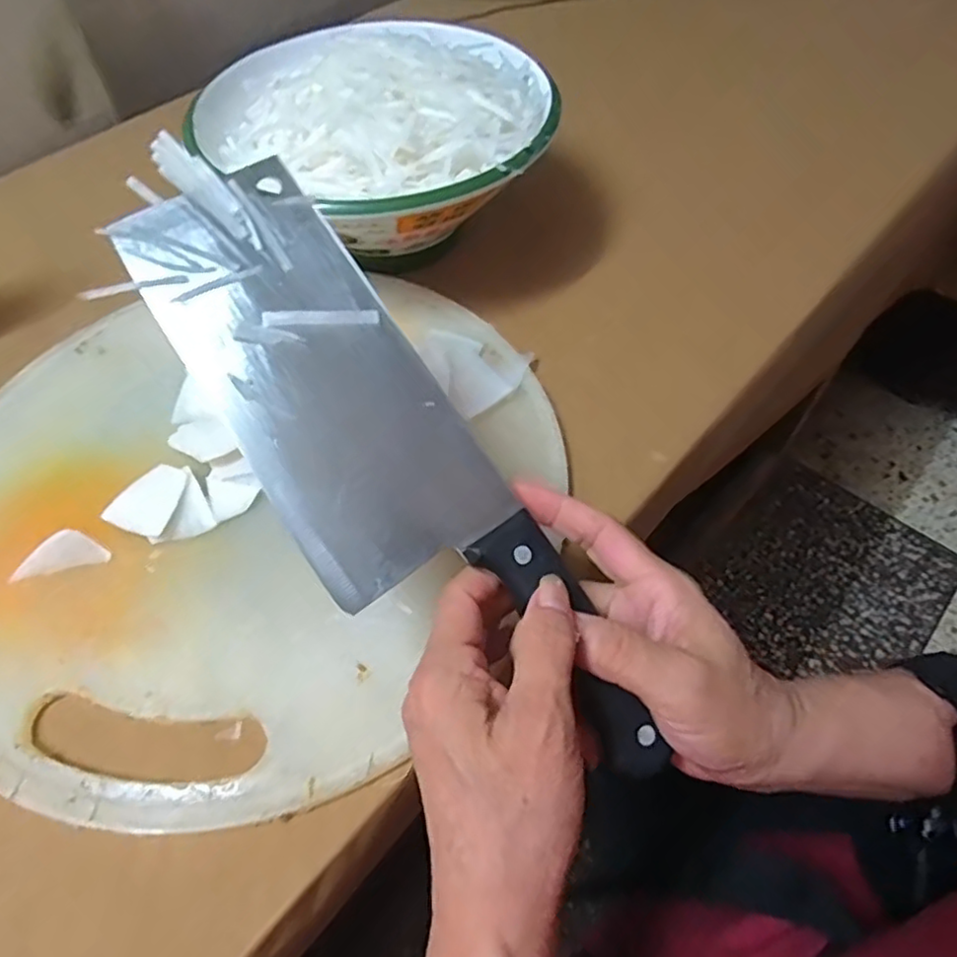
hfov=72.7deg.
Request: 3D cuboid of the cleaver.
[{"bbox_3d":[-0.033,-0.001,0.256,0.084,0.017,0.283,-38,86,-22],"label":"cleaver"}]

